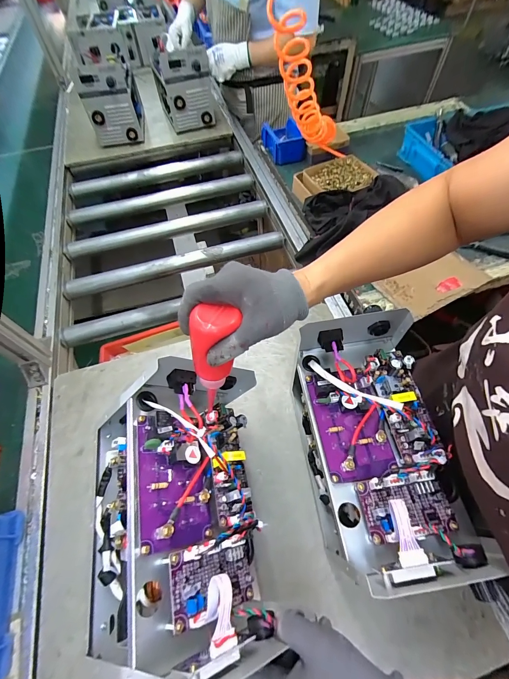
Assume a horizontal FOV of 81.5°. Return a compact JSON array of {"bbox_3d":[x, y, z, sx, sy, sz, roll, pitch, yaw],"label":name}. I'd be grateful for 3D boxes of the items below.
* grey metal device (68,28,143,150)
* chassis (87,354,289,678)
[{"bbox_3d":[-0.495,-0.859,1.044,0.167,0.222,0.279,-13,60,-4],"label":"grey metal device"},{"bbox_3d":[-0.097,0.205,0.364,0.153,0.237,0.283,9,50,-31],"label":"chassis"}]

